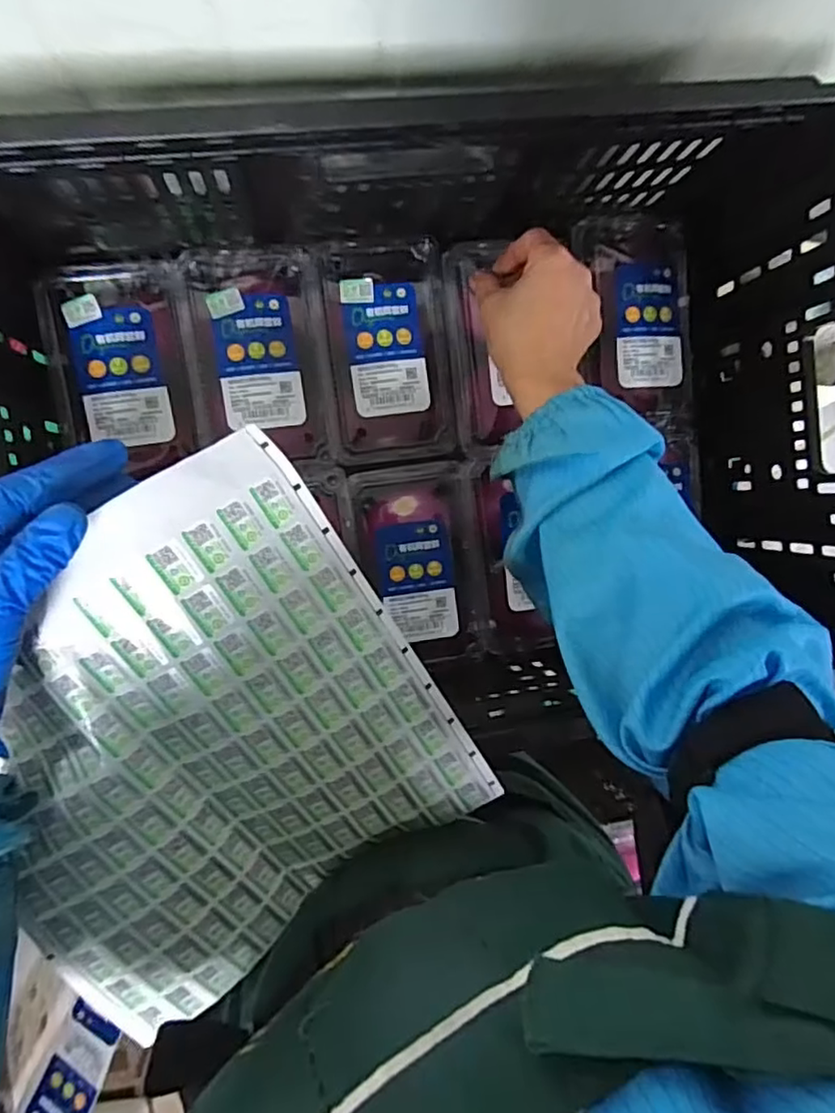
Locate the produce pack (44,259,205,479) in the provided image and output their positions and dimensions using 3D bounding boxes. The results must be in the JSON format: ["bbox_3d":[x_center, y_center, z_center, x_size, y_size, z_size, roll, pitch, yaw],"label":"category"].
[{"bbox_3d":[-0.224,-0.144,0.483,0.090,0.034,0.155,-8,94,-8],"label":"produce pack"}]

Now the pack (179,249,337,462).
[{"bbox_3d":[-0.126,-0.163,0.500,0.098,0.039,0.157,-8,94,-8],"label":"pack"}]

